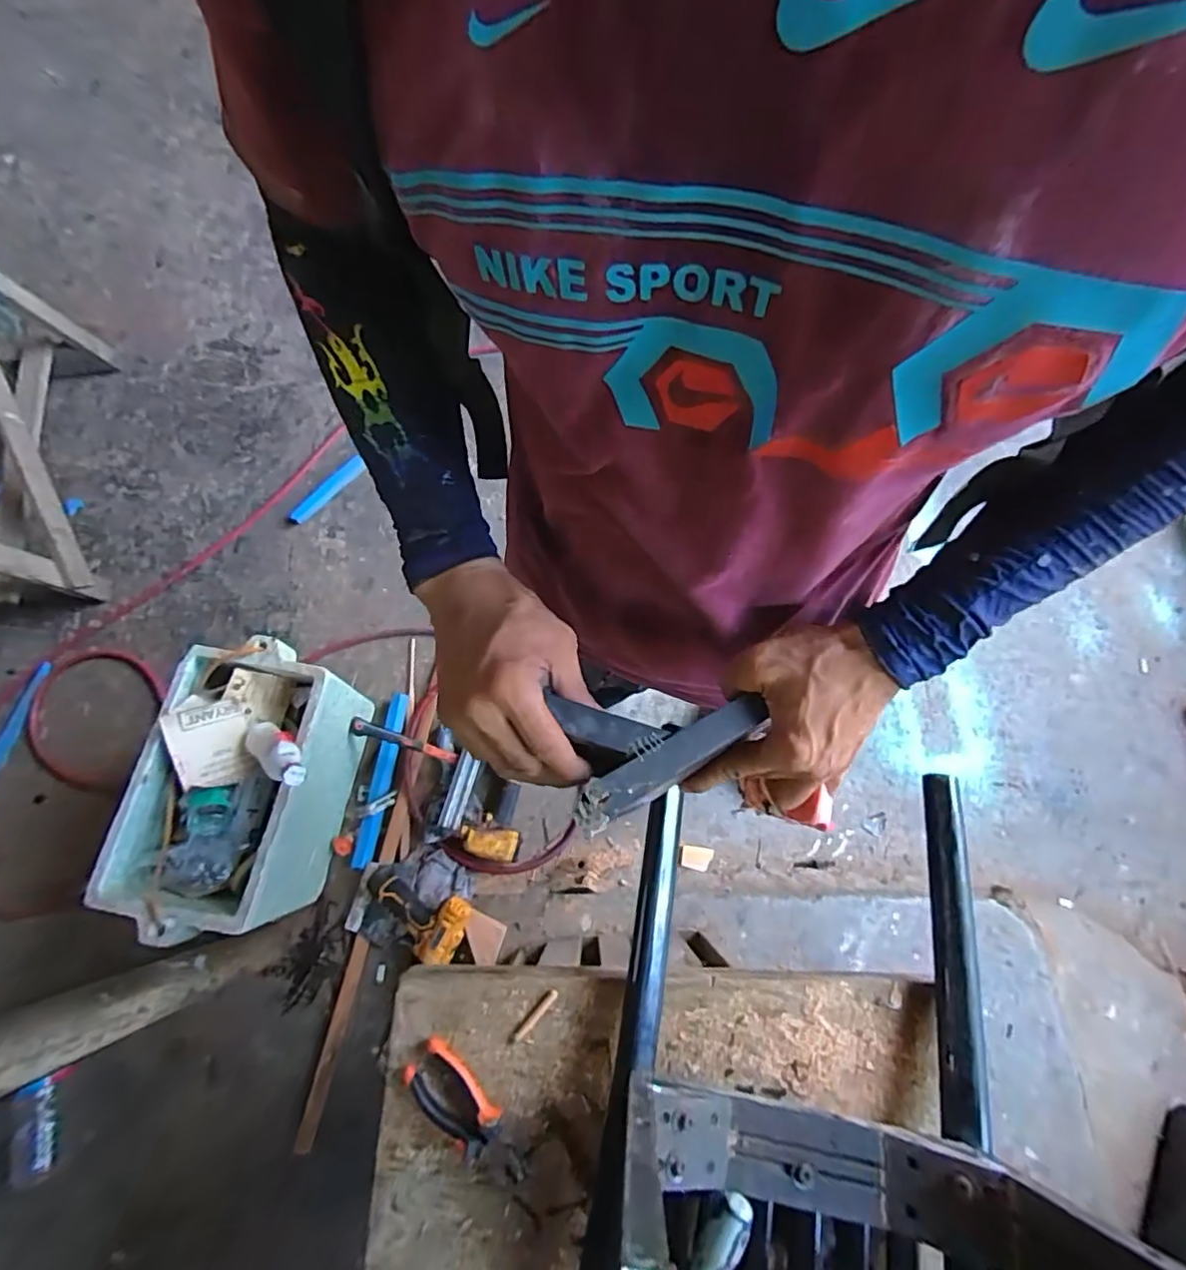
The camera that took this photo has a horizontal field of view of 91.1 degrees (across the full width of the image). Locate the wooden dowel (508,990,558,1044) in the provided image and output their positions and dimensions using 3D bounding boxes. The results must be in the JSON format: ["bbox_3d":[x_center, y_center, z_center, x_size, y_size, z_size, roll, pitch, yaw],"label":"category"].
[{"bbox_3d":[-0.061,0.395,0.601,0.011,0.005,0.065,43,79,12],"label":"wooden dowel"}]

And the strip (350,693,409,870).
[{"bbox_3d":[-0.423,0.284,1.164,0.043,0.022,0.340,7,74,3],"label":"strip"}]

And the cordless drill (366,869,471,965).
[{"bbox_3d":[-0.327,0.501,1.059,0.204,0.058,0.119,21,74,24],"label":"cordless drill"}]

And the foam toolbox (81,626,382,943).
[{"bbox_3d":[-0.571,0.257,1.004,0.261,0.276,0.449,11,74,5],"label":"foam toolbox"}]

